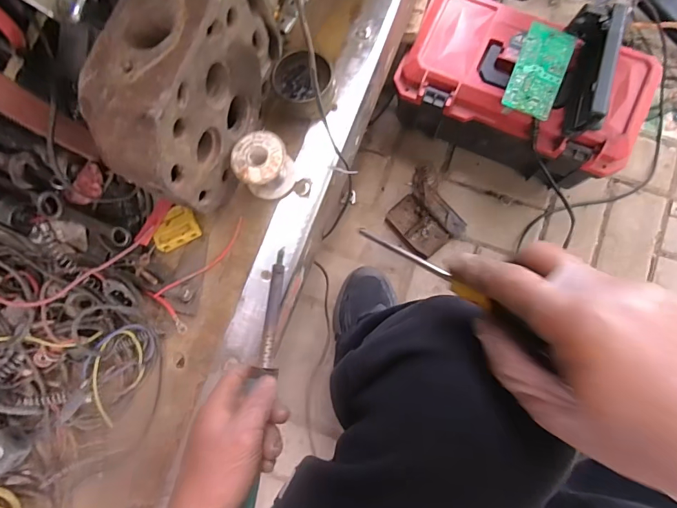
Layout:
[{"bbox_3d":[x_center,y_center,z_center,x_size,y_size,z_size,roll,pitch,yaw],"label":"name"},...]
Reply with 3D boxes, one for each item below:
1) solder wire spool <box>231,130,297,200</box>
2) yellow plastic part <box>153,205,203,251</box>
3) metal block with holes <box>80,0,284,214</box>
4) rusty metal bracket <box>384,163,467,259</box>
[{"bbox_3d":[-0.077,-0.091,0.419,0.056,0.052,0.055,-1,82,4],"label":"solder wire spool"},{"bbox_3d":[-0.176,-0.028,0.430,0.045,0.017,0.039,-24,81,0],"label":"yellow plastic part"},{"bbox_3d":[-0.135,-0.154,0.368,0.088,0.133,0.207,18,83,6],"label":"metal block with holes"},{"bbox_3d":[0.155,-0.071,0.719,0.113,0.066,0.135,-42,81,-3],"label":"rusty metal bracket"}]

